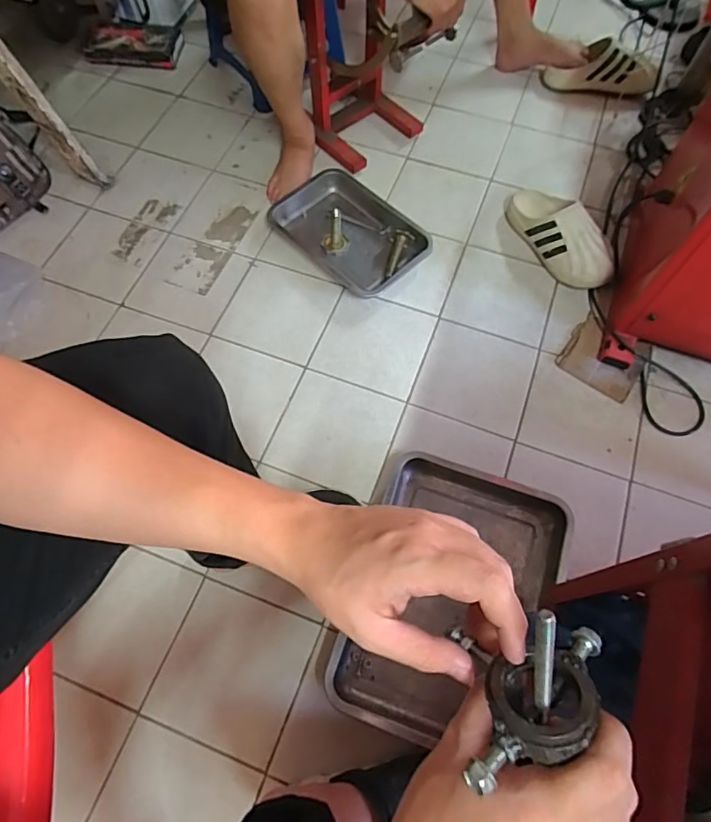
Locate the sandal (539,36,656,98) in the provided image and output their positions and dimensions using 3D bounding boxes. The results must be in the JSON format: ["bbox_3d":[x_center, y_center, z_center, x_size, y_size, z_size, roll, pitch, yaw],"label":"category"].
[{"bbox_3d":[0.570,-0.794,1.190,0.253,0.099,0.080,21,69,26],"label":"sandal"}]

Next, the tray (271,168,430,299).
[{"bbox_3d":[-0.003,-0.374,1.062,0.311,0.047,0.206,40,75,16],"label":"tray"}]

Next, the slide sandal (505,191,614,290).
[{"bbox_3d":[0.402,-0.355,1.009,0.098,0.097,0.264,-34,71,-11],"label":"slide sandal"}]

